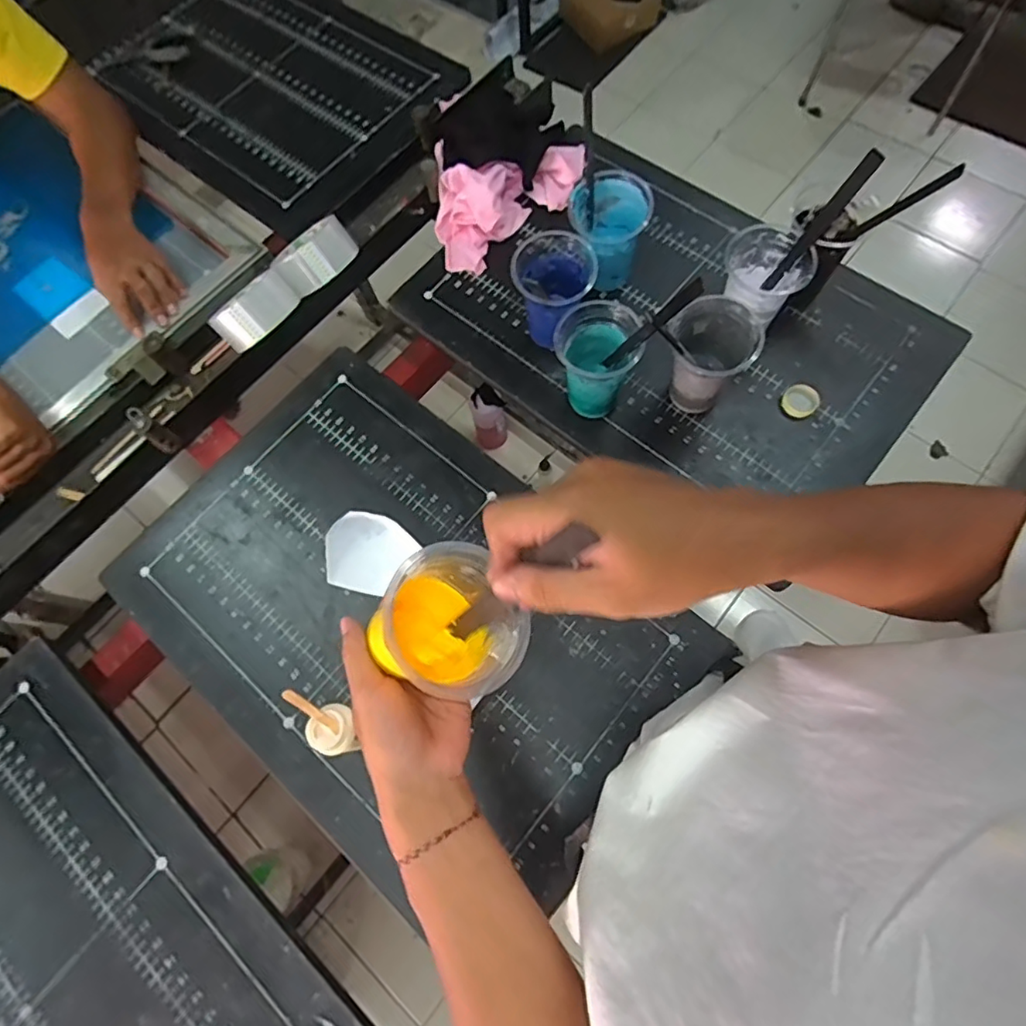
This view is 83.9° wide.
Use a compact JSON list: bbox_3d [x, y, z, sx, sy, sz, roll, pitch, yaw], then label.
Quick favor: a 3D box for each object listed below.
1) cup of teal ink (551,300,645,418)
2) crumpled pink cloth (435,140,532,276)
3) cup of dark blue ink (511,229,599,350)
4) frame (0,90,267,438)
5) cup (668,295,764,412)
[{"bbox_3d":[0.087,-0.161,0.624,0.086,0.119,0.077,22,74,11],"label":"cup of teal ink"},{"bbox_3d":[-0.050,-0.392,0.757,0.126,0.051,0.147,9,72,8],"label":"crumpled pink cloth"},{"bbox_3d":[0.044,-0.240,0.647,0.087,0.113,0.093,-1,71,4],"label":"cup of dark blue ink"},{"bbox_3d":[-0.696,-0.359,0.799,0.614,0.038,0.462,40,77,13],"label":"frame"},{"bbox_3d":[0.201,-0.161,0.609,0.088,0.111,0.084,-1,71,4],"label":"cup"}]

